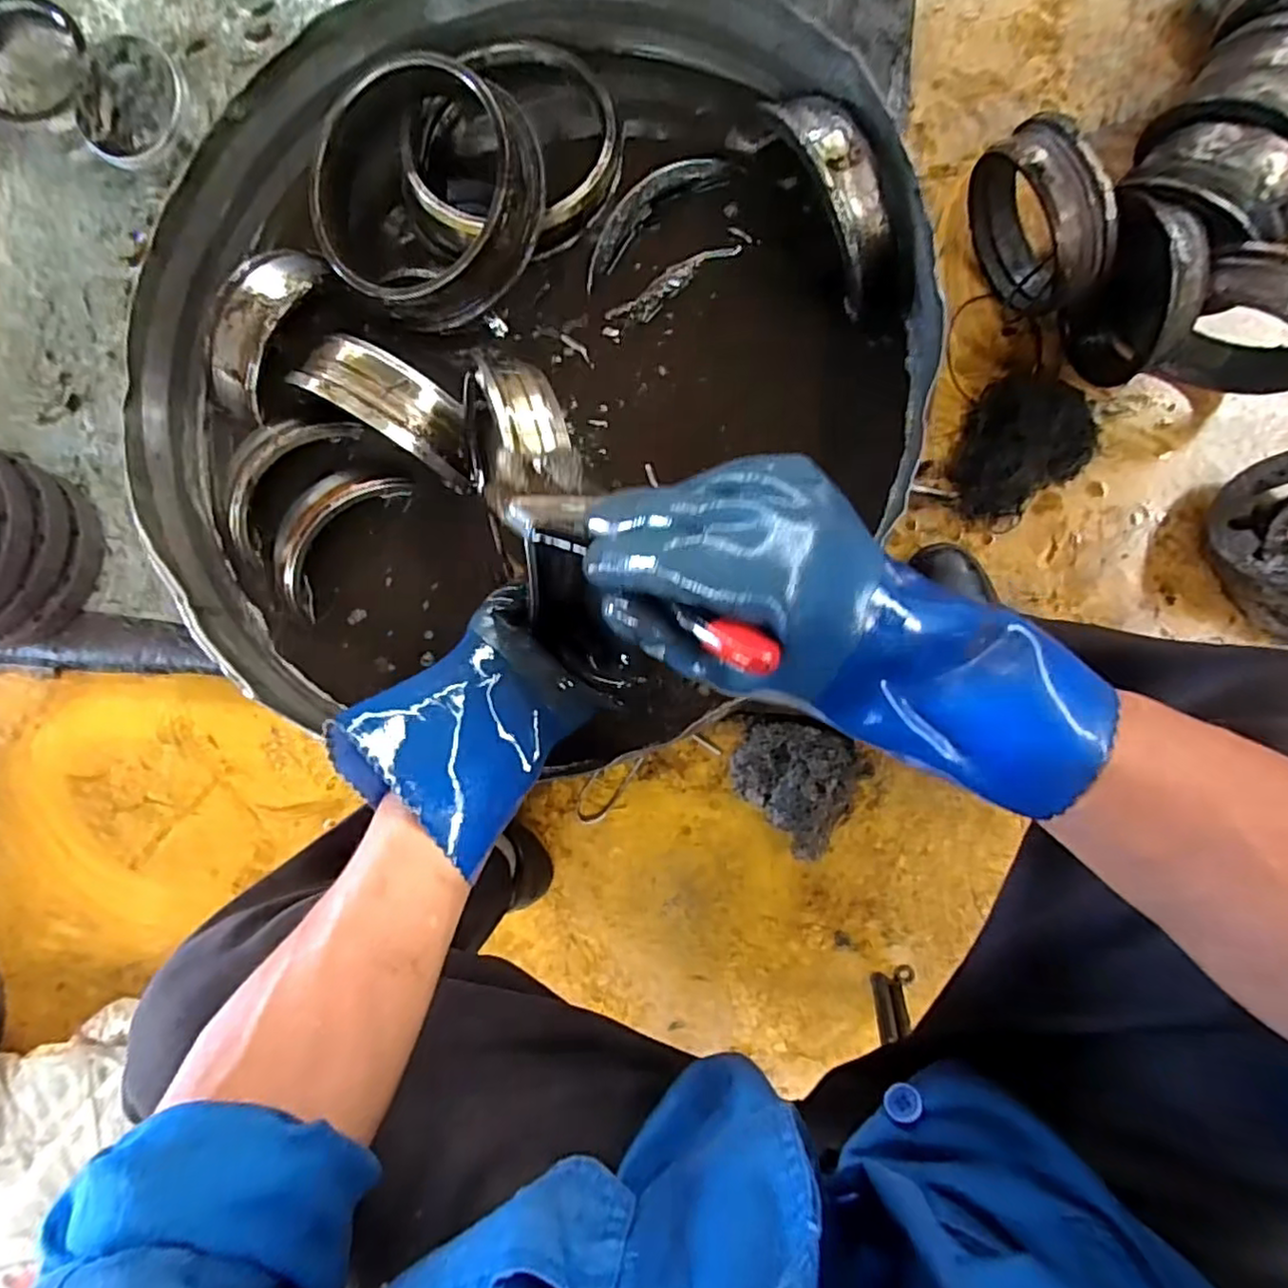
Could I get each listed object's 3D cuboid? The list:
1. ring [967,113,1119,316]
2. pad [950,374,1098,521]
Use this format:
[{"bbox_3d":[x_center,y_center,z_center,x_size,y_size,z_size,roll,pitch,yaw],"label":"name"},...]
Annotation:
[{"bbox_3d":[0.421,-0.452,0.713,0.066,0.186,0.182,-23,87,8],"label":"ring"},{"bbox_3d":[0.452,-0.226,0.782,0.140,0.056,0.157,17,92,8],"label":"pad"}]

